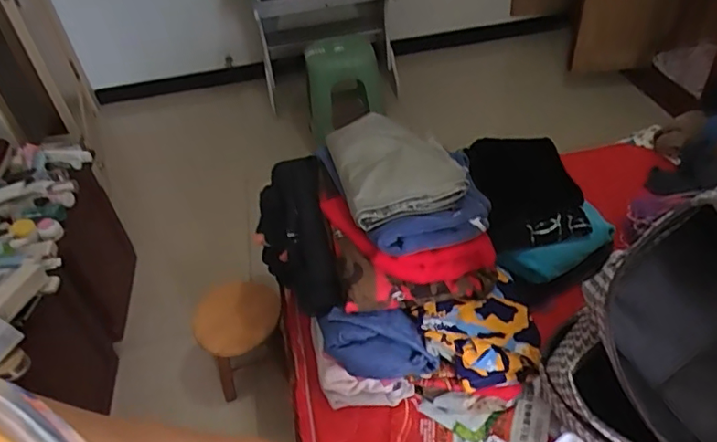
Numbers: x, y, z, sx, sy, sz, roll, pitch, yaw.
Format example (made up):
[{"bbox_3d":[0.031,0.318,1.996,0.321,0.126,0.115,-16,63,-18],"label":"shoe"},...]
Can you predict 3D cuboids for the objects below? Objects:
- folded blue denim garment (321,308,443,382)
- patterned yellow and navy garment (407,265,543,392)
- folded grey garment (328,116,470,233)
[{"bbox_3d":[0.037,0.250,1.124,0.246,0.093,0.111,-1,43,6],"label":"folded blue denim garment"},{"bbox_3d":[0.264,0.235,1.138,0.267,0.116,0.201,-24,45,-18],"label":"patterned yellow and navy garment"},{"bbox_3d":[0.079,-0.133,1.239,0.261,0.056,0.311,-14,43,-8],"label":"folded grey garment"}]

